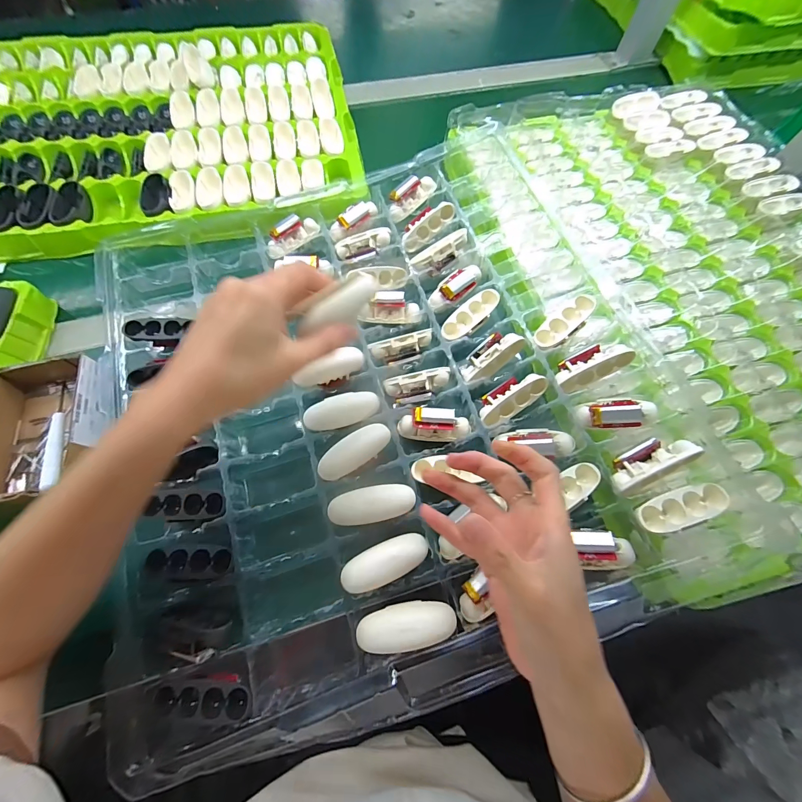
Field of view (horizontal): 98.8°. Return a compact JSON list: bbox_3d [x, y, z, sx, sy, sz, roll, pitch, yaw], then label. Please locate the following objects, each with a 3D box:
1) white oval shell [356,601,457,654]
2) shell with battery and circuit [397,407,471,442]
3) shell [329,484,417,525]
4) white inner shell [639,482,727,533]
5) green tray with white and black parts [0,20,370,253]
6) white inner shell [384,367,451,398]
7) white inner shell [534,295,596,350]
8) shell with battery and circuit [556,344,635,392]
[{"bbox_3d":[0.004,0.155,0.237,0.066,0.010,0.026,-10,69,-6],"label":"white oval shell"},{"bbox_3d":[0.029,0.021,0.301,0.060,0.020,0.025,7,68,0],"label":"shell with battery and circuit"},{"bbox_3d":[-0.023,0.080,0.265,0.066,0.018,0.025,-10,69,-7],"label":"shell"},{"bbox_3d":[0.197,0.075,0.242,0.063,0.010,0.022,-16,70,-9],"label":"white inner shell"},{"bbox_3d":[-0.363,-0.372,0.462,0.590,0.043,0.440,-7,68,-6],"label":"green tray with white and black parts"},{"bbox_3d":[0.015,-0.016,0.316,0.060,0.014,0.019,-12,67,14],"label":"white inner shell"},{"bbox_3d":[0.146,-0.069,0.306,0.063,0.016,0.024,-37,72,-15],"label":"white inner shell"},{"bbox_3d":[0.161,-0.031,0.291,0.061,0.016,0.028,-24,68,15],"label":"shell with battery and circuit"}]

